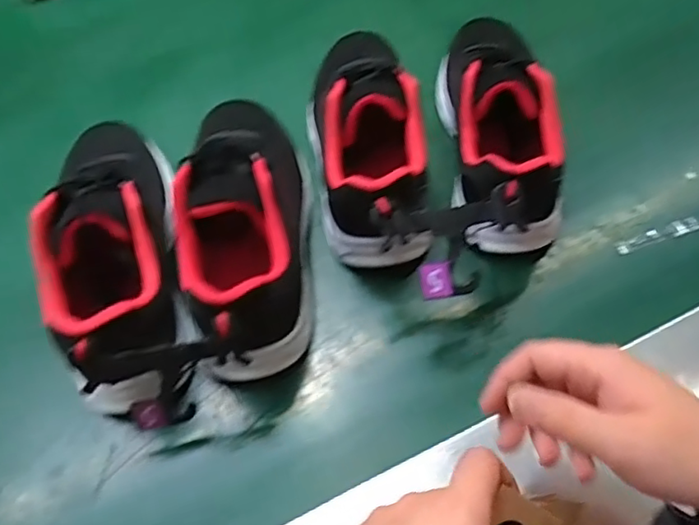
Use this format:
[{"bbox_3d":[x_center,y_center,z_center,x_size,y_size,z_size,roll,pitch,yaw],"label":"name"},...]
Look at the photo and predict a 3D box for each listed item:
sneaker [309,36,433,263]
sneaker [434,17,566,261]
[{"bbox_3d":[0.002,-0.109,0.501,0.105,0.083,0.259,-7,54,0],"label":"sneaker"},{"bbox_3d":[0.124,-0.119,0.497,0.083,0.088,0.249,-1,54,4],"label":"sneaker"}]

